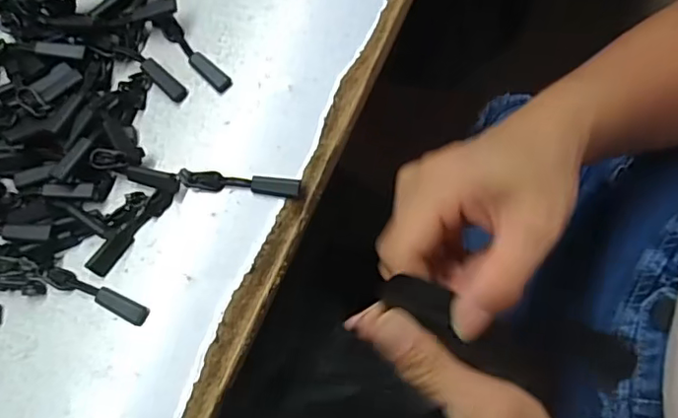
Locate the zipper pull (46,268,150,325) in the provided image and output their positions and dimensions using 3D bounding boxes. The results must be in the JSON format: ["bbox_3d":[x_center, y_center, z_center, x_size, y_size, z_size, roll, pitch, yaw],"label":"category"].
[{"bbox_3d":[-0.112,0.040,0.266,0.050,0.004,0.009,23,78,5],"label":"zipper pull"}]

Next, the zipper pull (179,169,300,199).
[{"bbox_3d":[-0.048,-0.013,0.279,0.058,0.005,0.009,5,77,1],"label":"zipper pull"}]

